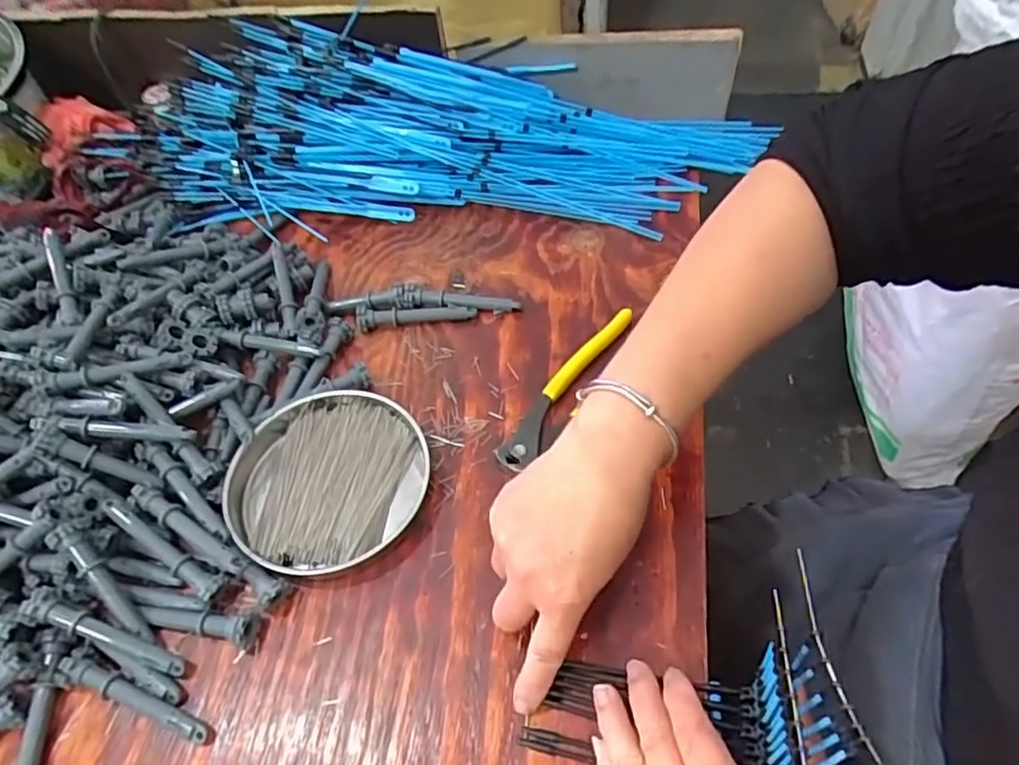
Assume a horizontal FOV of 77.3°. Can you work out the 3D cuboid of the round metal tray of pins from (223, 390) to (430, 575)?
[{"bbox_3d":[-0.127,0.064,0.432,0.129,0.023,0.130,-2,52,3],"label":"round metal tray of pins"}]

